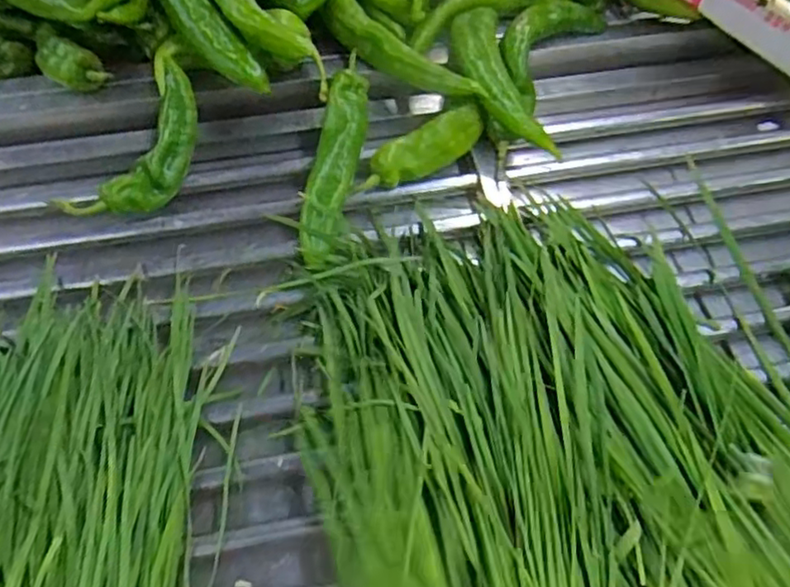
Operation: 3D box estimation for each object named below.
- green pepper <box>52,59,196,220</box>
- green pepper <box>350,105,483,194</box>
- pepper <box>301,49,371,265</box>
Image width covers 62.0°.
[{"bbox_3d":[-0.217,-0.128,0.579,0.064,0.043,0.163,23,80,16],"label":"green pepper"},{"bbox_3d":[0.024,-0.129,0.586,0.129,0.036,0.029,-26,58,-18],"label":"green pepper"},{"bbox_3d":[-0.051,-0.124,0.581,0.036,0.026,0.213,8,68,6],"label":"pepper"}]

